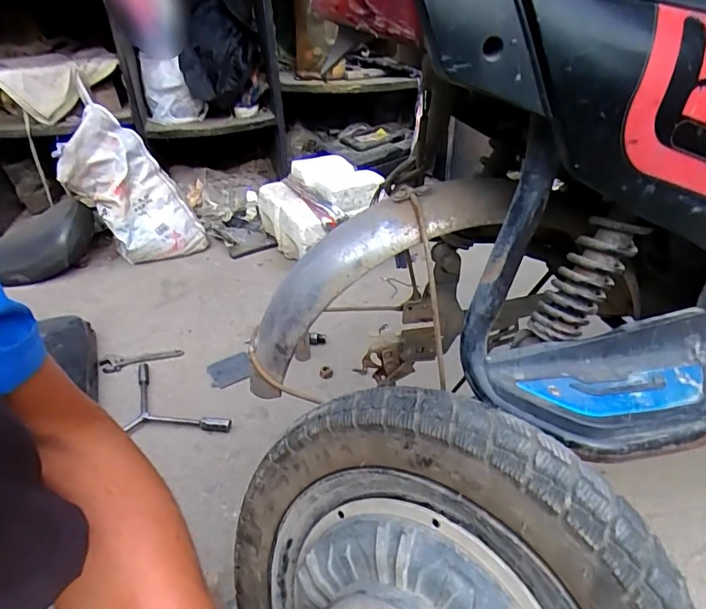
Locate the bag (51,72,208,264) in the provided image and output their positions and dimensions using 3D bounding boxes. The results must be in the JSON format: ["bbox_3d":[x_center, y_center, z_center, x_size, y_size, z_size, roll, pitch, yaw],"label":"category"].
[{"bbox_3d":[-0.554,-0.298,1.185,0.271,0.332,0.246,-18,38,-22],"label":"bag"}]

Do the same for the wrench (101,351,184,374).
[{"bbox_3d":[-0.390,0.105,0.886,0.139,0.008,0.037,-4,46,-15],"label":"wrench"}]

